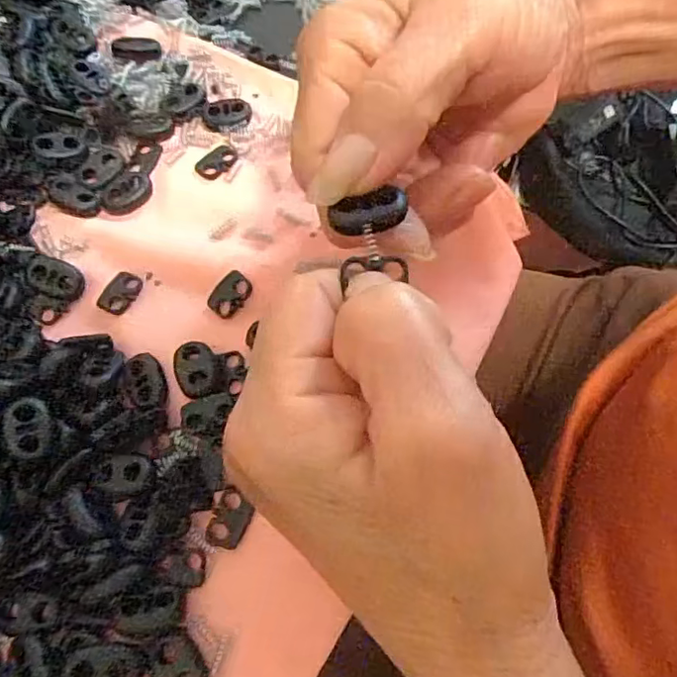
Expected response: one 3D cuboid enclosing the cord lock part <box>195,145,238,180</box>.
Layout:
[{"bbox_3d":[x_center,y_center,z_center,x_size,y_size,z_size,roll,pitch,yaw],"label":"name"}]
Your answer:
[{"bbox_3d":[-0.053,-0.077,0.247,0.019,0.004,0.012,-43,71,-15],"label":"cord lock part"}]

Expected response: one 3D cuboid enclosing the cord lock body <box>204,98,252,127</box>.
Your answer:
[{"bbox_3d":[-0.050,-0.101,0.257,0.021,0.004,0.013,-3,66,1],"label":"cord lock body"}]

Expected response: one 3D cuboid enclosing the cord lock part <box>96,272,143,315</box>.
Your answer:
[{"bbox_3d":[-0.085,-0.018,0.222,0.014,0.004,0.017,15,68,9],"label":"cord lock part"}]

